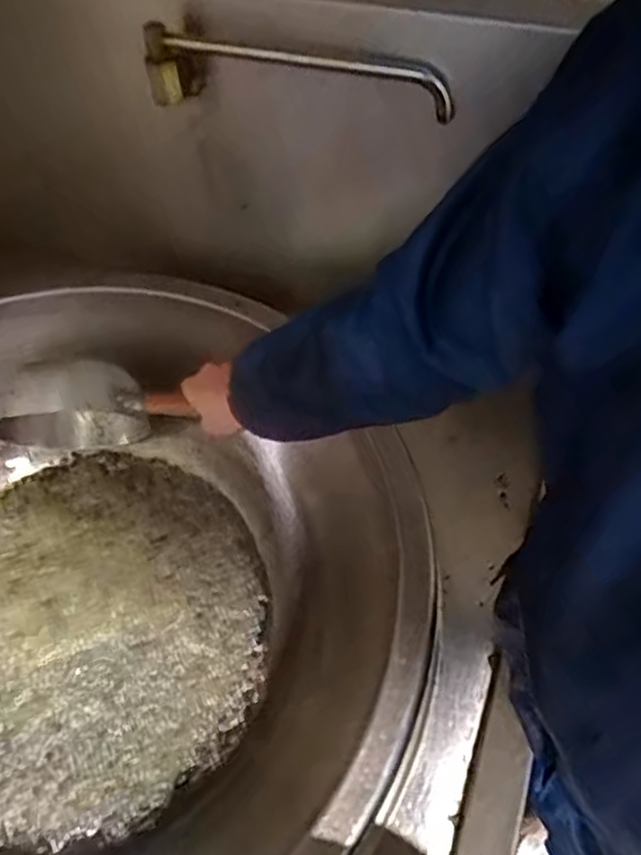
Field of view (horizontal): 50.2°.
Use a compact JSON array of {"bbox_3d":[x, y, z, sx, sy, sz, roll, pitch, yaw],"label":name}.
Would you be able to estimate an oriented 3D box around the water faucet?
[{"bbox_3d":[-0.025,-0.336,0.643,0.302,0.068,0.051,7,53,8],"label":"water faucet"}]

